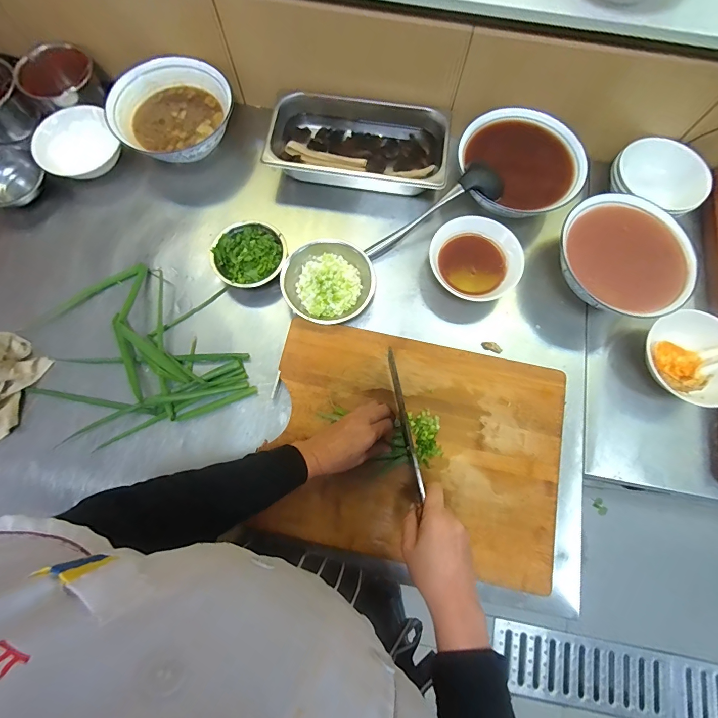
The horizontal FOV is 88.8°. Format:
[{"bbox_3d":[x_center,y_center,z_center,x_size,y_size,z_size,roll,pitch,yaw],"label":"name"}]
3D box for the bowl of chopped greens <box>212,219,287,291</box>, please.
[{"bbox_3d":[-0.185,-0.177,0.626,0.119,0.039,0.120,0,75,-1],"label":"bowl of chopped greens"}]

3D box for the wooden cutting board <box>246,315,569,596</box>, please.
[{"bbox_3d":[0.087,0.124,0.551,0.436,0.037,0.328,11,74,4],"label":"wooden cutting board"}]

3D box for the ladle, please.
[{"bbox_3d":[0.124,-0.239,0.618,0.245,0.039,0.065,-32,75,11],"label":"ladle"}]

